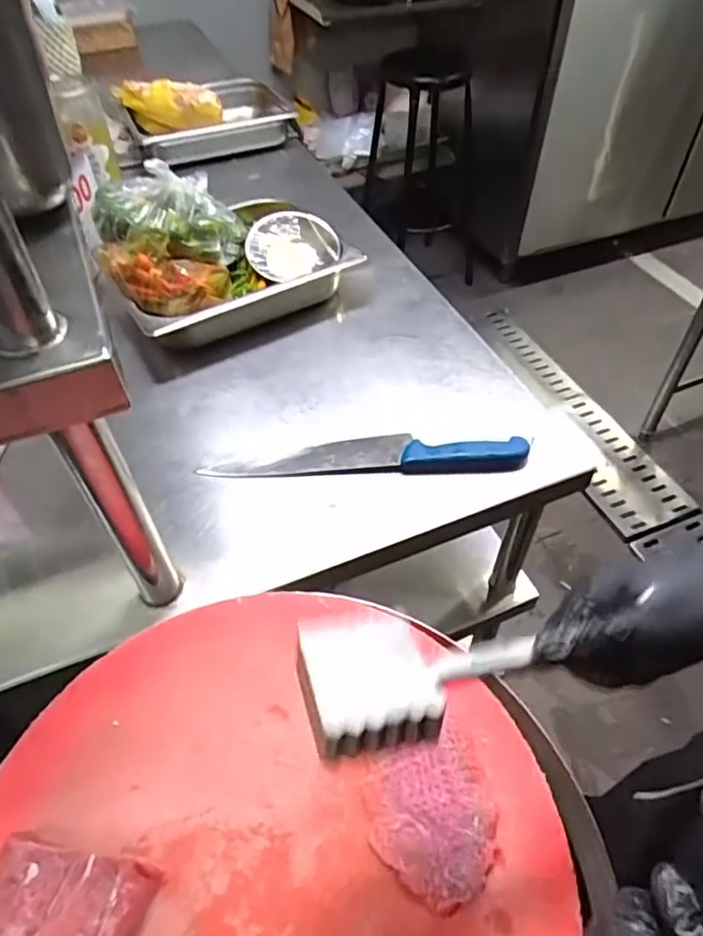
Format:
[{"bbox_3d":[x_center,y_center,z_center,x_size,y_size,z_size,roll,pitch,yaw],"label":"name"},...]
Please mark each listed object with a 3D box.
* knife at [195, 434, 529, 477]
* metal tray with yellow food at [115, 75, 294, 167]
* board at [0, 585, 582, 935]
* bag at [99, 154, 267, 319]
[{"bbox_3d":[0.016,-0.014,0.679,0.352,0.023,0.050,-1,50,-1],"label":"knife"},{"bbox_3d":[-0.290,-0.710,1.208,0.335,0.104,0.220,-13,50,-8],"label":"metal tray with yellow food"},{"bbox_3d":[-0.058,0.255,0.382,0.372,0.020,0.377,-2,49,2],"label":"board"},{"bbox_3d":[-0.238,-0.313,0.805,0.187,0.126,0.189,-15,51,-12],"label":"bag"}]

